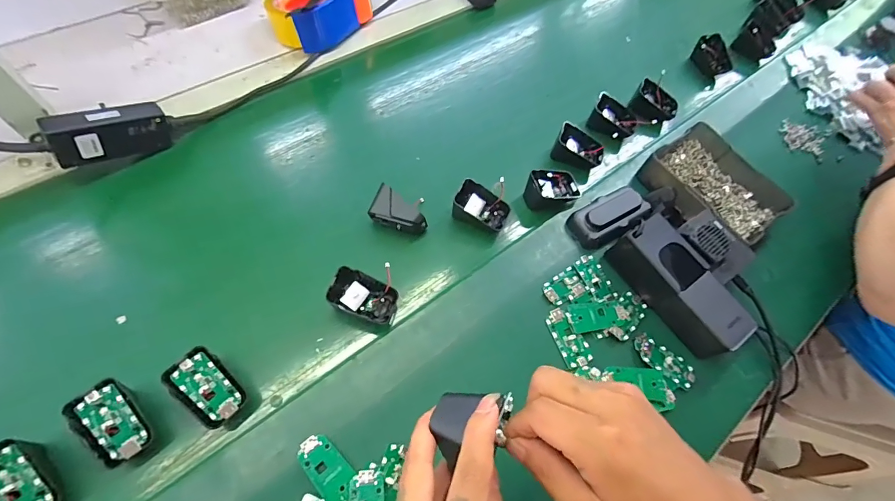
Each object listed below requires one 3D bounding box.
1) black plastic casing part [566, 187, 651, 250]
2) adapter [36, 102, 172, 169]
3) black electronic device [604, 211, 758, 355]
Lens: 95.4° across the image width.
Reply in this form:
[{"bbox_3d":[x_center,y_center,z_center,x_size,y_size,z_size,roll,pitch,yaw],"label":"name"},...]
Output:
[{"bbox_3d":[0.202,-0.044,0.501,0.099,0.025,0.056,-29,65,-18],"label":"black plastic casing part"},{"bbox_3d":[-0.395,-0.138,0.480,0.116,0.050,0.033,-29,65,-38],"label":"adapter"},{"bbox_3d":[0.258,0.039,0.453,0.059,0.065,0.156,-32,66,-19],"label":"black electronic device"}]

